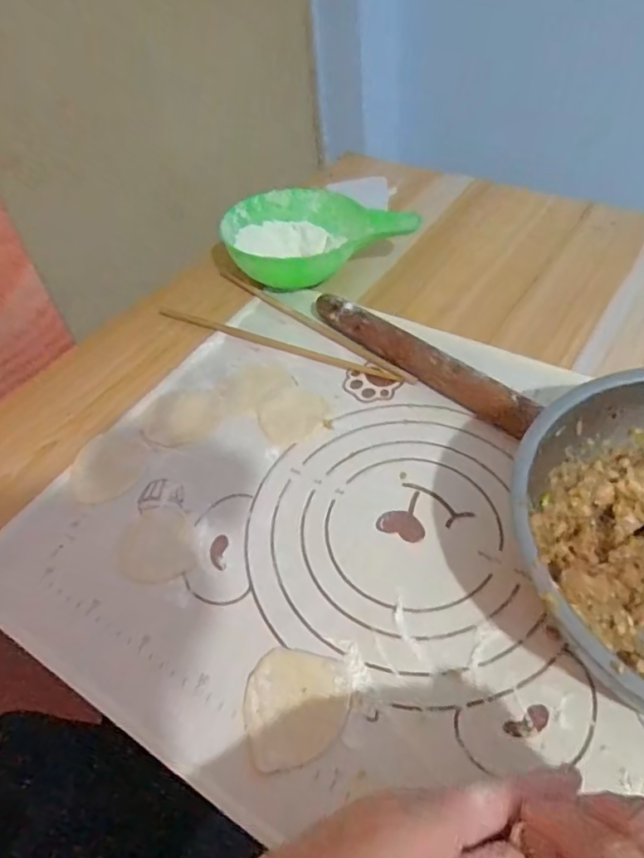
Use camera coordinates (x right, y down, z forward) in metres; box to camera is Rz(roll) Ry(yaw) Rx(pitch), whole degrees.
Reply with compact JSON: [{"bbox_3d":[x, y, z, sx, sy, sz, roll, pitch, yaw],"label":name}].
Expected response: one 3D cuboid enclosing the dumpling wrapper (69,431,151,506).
[{"bbox_3d":[-0.172,0.030,0.455,0.061,0.004,0.067,-4,53,7],"label":"dumpling wrapper"}]

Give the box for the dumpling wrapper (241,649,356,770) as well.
[{"bbox_3d":[-0.016,0.160,0.321,0.059,0.004,0.063,7,49,13],"label":"dumpling wrapper"}]

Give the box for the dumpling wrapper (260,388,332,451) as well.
[{"bbox_3d":[-0.025,-0.014,0.472,0.058,0.004,0.065,-26,50,-16],"label":"dumpling wrapper"}]

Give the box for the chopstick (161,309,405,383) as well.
[{"bbox_3d":[-0.049,-0.084,0.542,0.270,0.008,0.013,20,53,23],"label":"chopstick"}]

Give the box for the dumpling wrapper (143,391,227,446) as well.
[{"bbox_3d":[-0.118,-0.010,0.483,0.063,0.004,0.064,0,49,0],"label":"dumpling wrapper"}]

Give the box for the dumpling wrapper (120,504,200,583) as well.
[{"bbox_3d":[-0.119,0.082,0.403,0.052,0.004,0.060,-19,49,-10],"label":"dumpling wrapper"}]

